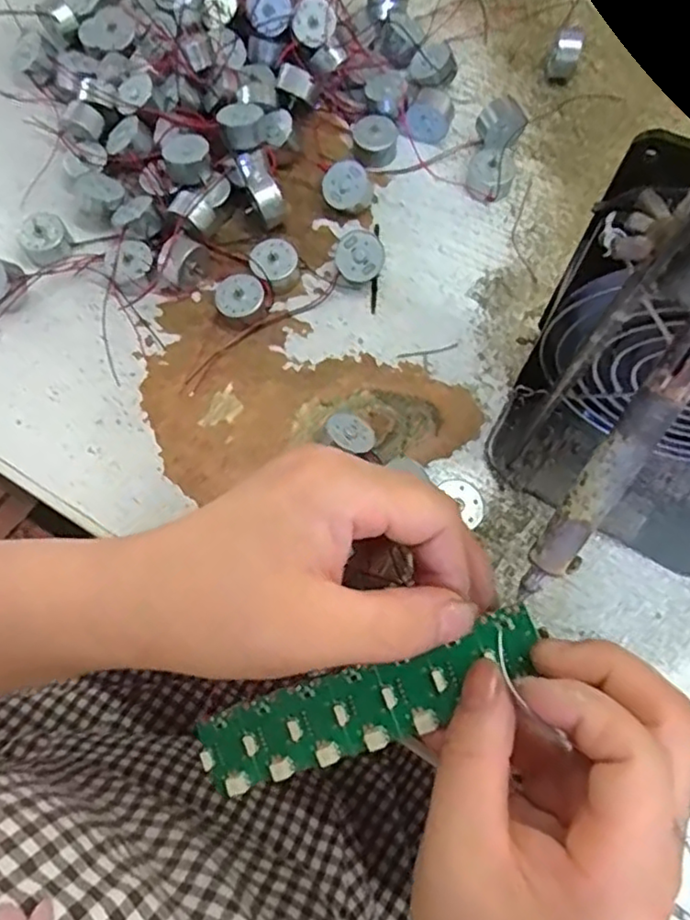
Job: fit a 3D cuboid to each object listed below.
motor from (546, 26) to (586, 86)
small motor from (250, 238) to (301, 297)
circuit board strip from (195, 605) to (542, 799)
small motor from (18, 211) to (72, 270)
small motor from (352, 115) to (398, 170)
[{"bbox_3d":[0.120,-0.219,0.351,0.015,0.032,0.014,18,72,7],"label":"motor"},{"bbox_3d":[-0.034,-0.096,0.319,0.022,0.014,0.024,0,71,1],"label":"small motor"},{"bbox_3d":[0.006,0.089,0.234,0.134,0.007,0.030,-26,71,14],"label":"circuit board strip"},{"bbox_3d":[-0.149,-0.109,0.323,0.023,0.014,0.023,-38,75,-11],"label":"small motor"},{"bbox_3d":[0.016,-0.170,0.344,0.023,0.014,0.024,0,71,1],"label":"small motor"}]

